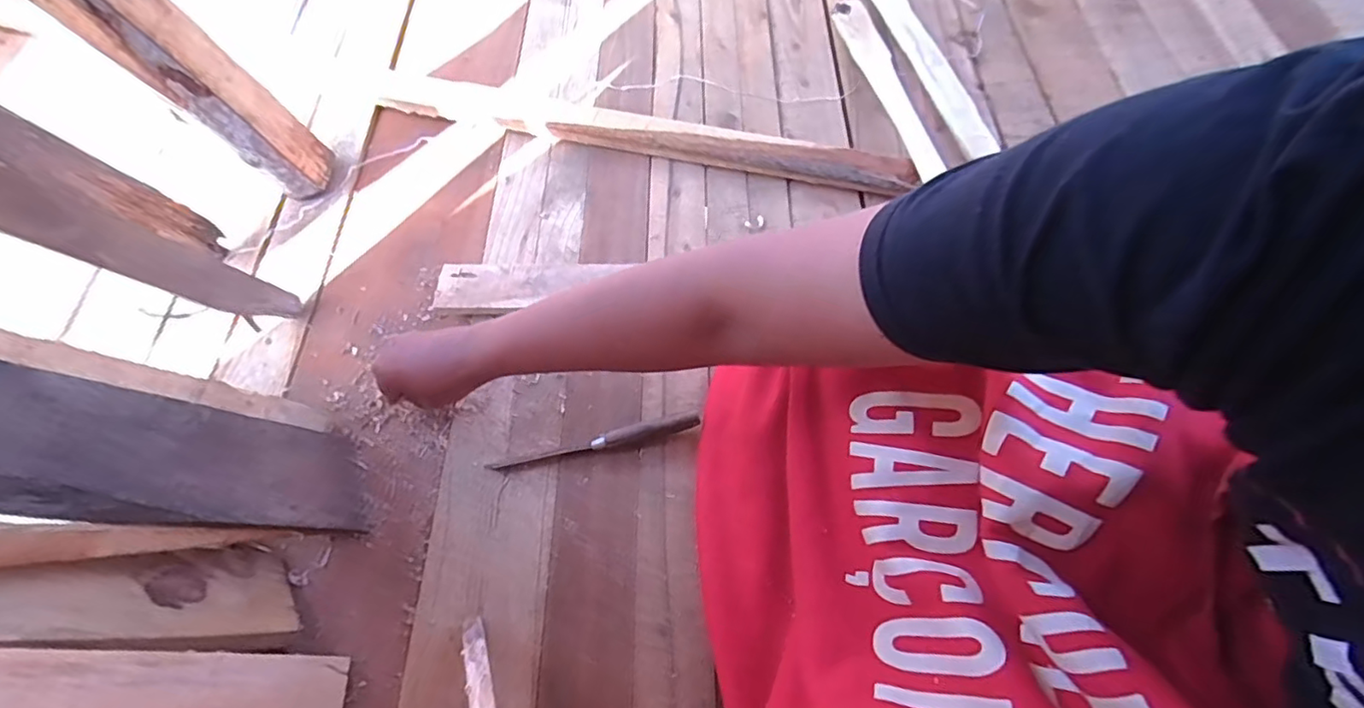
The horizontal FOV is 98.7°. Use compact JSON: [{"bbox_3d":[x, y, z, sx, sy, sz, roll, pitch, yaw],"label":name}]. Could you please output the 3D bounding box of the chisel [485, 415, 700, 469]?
[{"bbox_3d":[-0.090,0.088,0.586,0.215,0.020,0.016,-10,62,-2],"label":"chisel"}]

